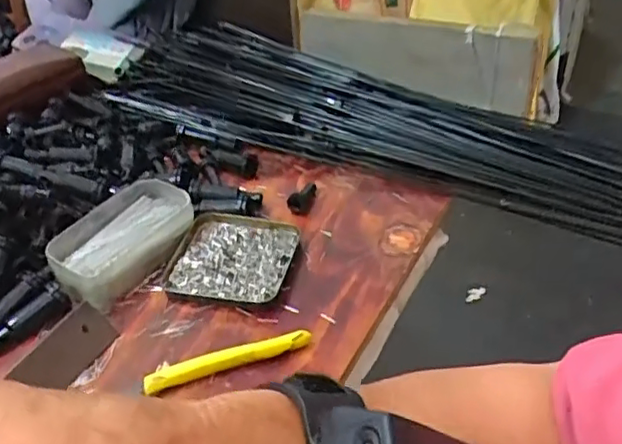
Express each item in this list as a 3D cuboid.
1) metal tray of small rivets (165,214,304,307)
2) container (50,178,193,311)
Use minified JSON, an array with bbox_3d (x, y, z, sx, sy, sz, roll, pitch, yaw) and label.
[{"bbox_3d":[-0.062,0.030,0.511,0.091,0.020,0.091,4,40,11],"label":"metal tray of small rivets"},{"bbox_3d":[-0.154,0.015,0.519,0.067,0.036,0.121,24,47,30],"label":"container"}]

